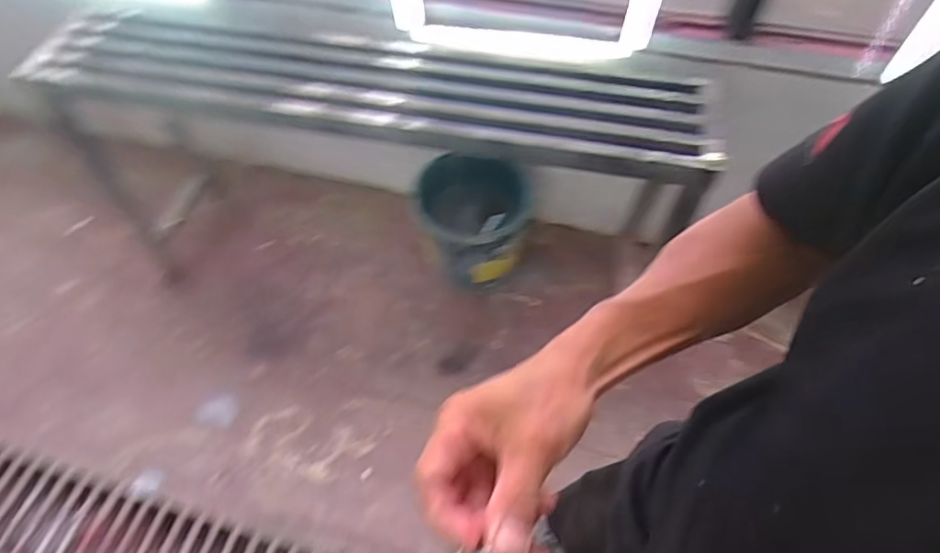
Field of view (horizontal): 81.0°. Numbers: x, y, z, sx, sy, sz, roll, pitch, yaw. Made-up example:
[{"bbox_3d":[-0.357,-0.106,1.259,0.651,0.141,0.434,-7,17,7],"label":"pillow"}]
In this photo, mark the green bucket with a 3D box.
[{"bbox_3d":[0.016,-0.152,1.499,0.317,0.257,0.280,-4,62,1],"label":"green bucket"}]

